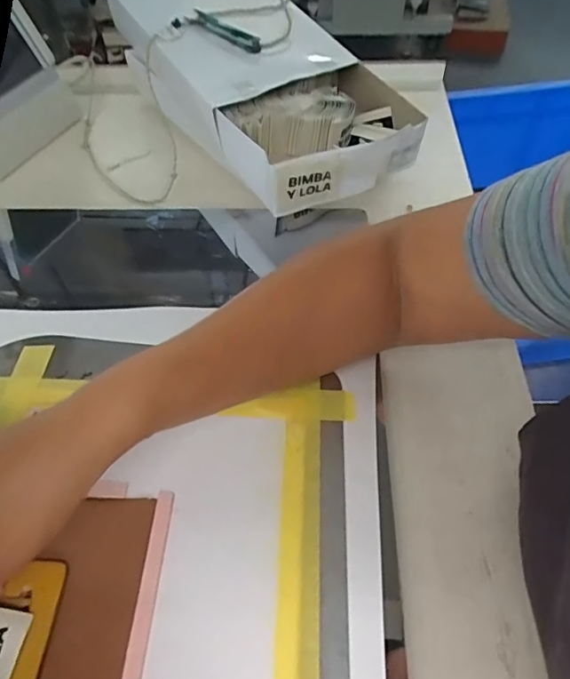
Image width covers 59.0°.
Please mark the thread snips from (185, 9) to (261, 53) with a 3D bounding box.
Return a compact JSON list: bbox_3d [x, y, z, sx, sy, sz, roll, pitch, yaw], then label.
[{"bbox_3d":[-0.061,-0.317,0.515,0.097,0.013,0.027,36,62,26],"label":"thread snips"}]

